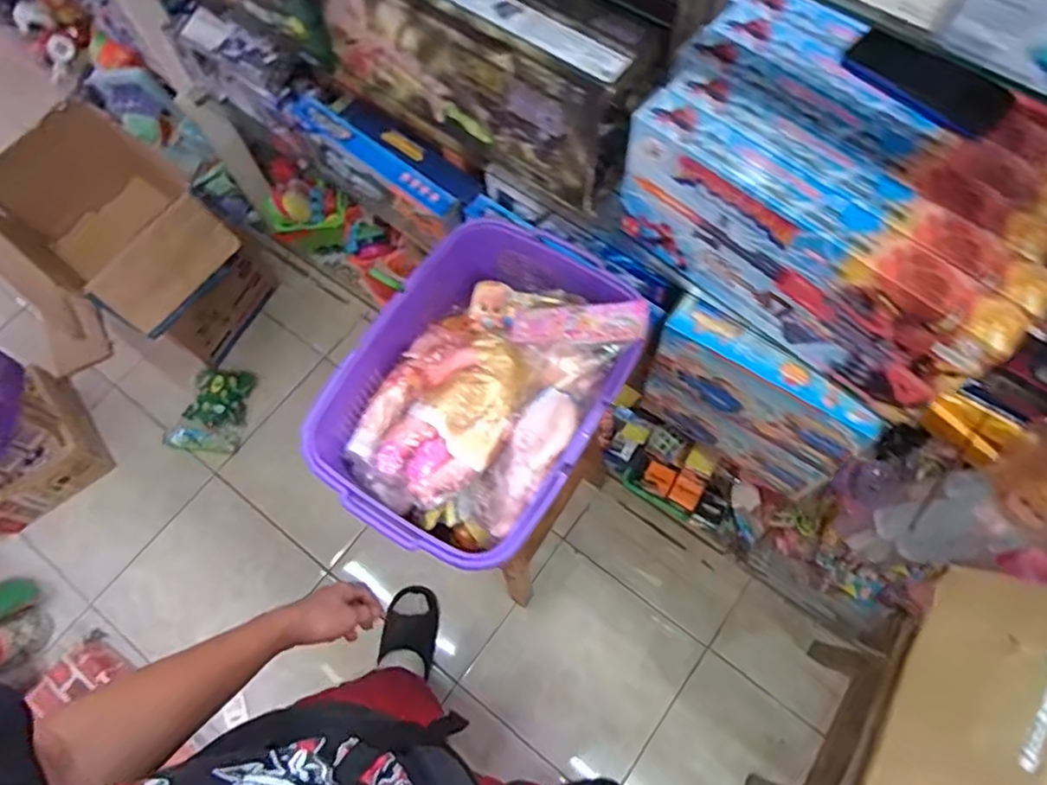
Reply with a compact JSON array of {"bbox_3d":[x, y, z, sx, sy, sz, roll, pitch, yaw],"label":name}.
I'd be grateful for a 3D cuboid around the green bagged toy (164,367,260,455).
[{"bbox_3d":[-0.766,0.038,1.637,0.163,0.075,0.218,6,69,4],"label":"green bagged toy"}]

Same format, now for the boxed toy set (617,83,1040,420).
[{"bbox_3d":[0.282,-0.137,0.708,0.397,0.192,0.054,40,75,16],"label":"boxed toy set"}]

